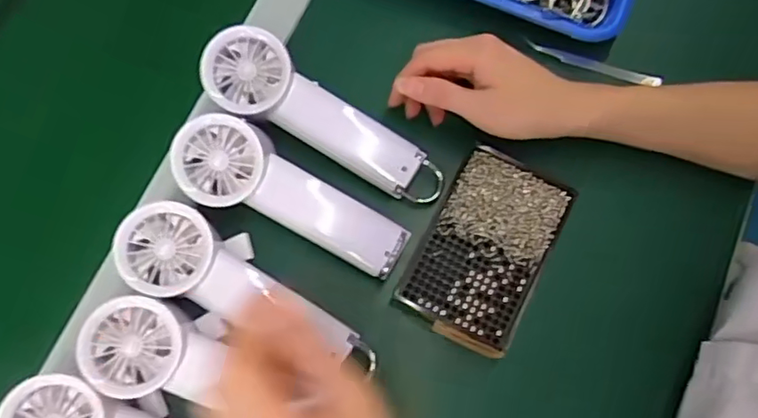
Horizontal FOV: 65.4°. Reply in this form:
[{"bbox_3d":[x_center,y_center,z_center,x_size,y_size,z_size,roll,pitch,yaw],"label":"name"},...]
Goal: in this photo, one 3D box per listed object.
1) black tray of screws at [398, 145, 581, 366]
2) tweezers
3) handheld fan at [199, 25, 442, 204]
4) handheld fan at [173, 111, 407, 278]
[{"bbox_3d":[0.079,0.029,0.438,0.085,0.014,0.139,27,76,7],"label":"black tray of screws"},{"bbox_3d":[0.177,-0.122,0.494,0.114,0.010,0.010,20,75,5],"label":"tweezers"},{"bbox_3d":[-0.040,-0.063,0.441,0.192,0.031,0.055,31,76,-10],"label":"handheld fan"},{"bbox_3d":[-0.062,-0.009,0.421,0.170,0.033,0.061,28,75,-12],"label":"handheld fan"}]

